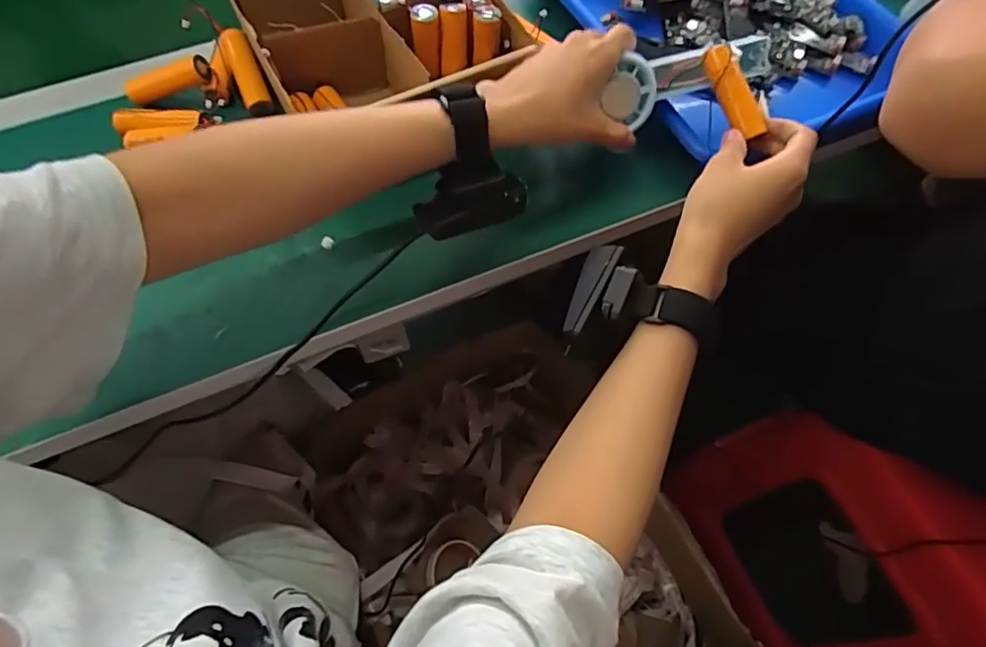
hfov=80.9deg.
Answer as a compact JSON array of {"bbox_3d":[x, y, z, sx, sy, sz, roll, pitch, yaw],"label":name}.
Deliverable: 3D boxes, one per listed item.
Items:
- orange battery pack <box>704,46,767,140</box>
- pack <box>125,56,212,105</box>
[{"bbox_3d":[0.175,-0.168,0.420,0.020,0.014,0.069,-34,96,-16],"label":"orange battery pack"},{"bbox_3d":[-0.270,-0.201,0.478,0.074,0.015,0.014,-16,62,7],"label":"pack"}]

